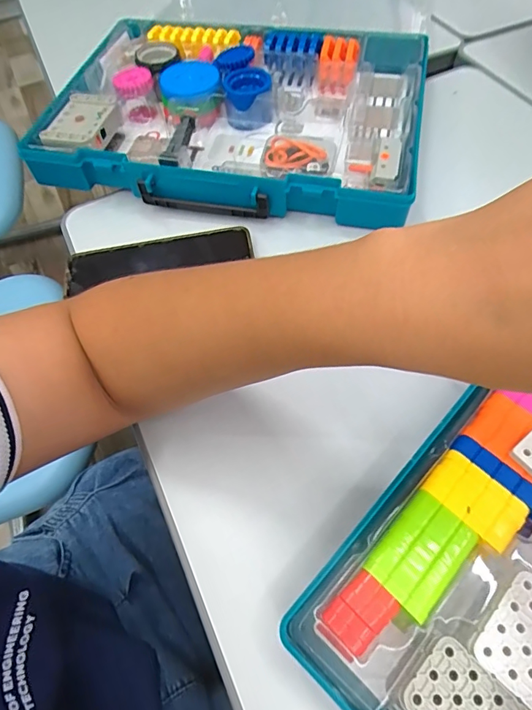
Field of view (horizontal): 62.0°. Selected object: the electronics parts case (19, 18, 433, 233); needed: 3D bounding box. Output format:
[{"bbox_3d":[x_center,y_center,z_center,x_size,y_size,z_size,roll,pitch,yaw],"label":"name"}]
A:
[{"bbox_3d":[-0.033,-0.249,0.453,0.364,0.051,0.253,7,60,6],"label":"electronics parts case"}]

